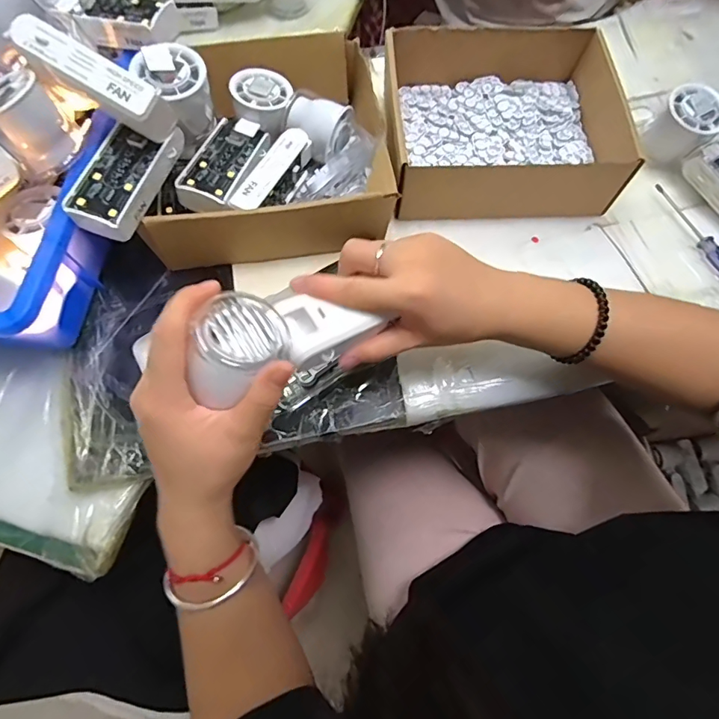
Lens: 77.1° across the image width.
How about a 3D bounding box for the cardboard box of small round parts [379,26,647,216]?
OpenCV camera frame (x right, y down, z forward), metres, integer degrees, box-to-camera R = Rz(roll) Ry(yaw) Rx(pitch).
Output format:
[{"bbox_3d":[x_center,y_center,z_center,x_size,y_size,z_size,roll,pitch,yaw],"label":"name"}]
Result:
[{"bbox_3d":[0.135,-0.229,0.440,0.204,0.070,0.183,-4,68,0],"label":"cardboard box of small round parts"}]

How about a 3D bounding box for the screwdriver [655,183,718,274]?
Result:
[{"bbox_3d":[0.324,-0.121,0.431,0.017,0.010,0.122,-20,69,-6],"label":"screwdriver"}]

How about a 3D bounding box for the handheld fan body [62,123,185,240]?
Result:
[{"bbox_3d":[-0.181,-0.141,0.349,0.043,0.028,0.102,18,70,8],"label":"handheld fan body"}]

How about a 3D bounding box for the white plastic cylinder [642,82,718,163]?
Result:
[{"bbox_3d":[0.315,-0.224,0.438,0.054,0.050,0.054,33,73,14],"label":"white plastic cylinder"}]

